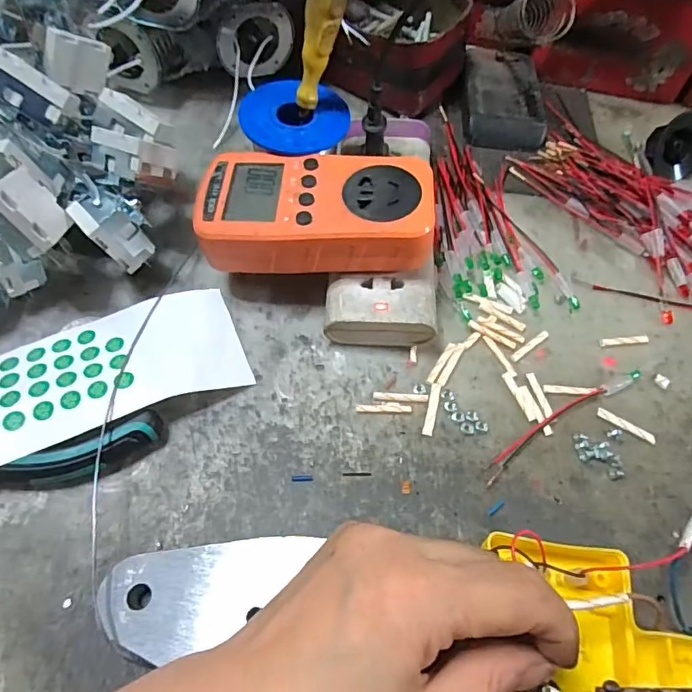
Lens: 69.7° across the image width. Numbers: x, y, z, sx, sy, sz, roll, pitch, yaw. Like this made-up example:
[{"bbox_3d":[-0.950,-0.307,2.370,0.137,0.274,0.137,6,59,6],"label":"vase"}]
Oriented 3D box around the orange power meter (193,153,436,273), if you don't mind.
[{"bbox_3d":[-0.017,-0.075,0.276,0.124,0.031,0.071,-1,61,-4],"label":"orange power meter"}]

